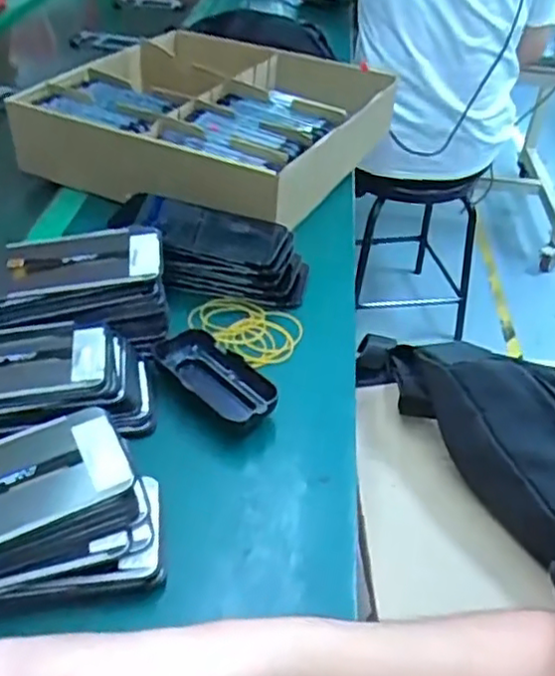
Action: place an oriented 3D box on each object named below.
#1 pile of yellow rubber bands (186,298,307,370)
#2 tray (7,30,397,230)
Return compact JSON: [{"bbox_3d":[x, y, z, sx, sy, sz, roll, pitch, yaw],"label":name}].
[{"bbox_3d":[-0.030,-0.008,0.601,0.099,0.010,0.072,16,40,16],"label":"pile of yellow rubber bands"},{"bbox_3d":[-0.081,-0.282,0.840,0.348,0.099,0.382,19,41,18],"label":"tray"}]

